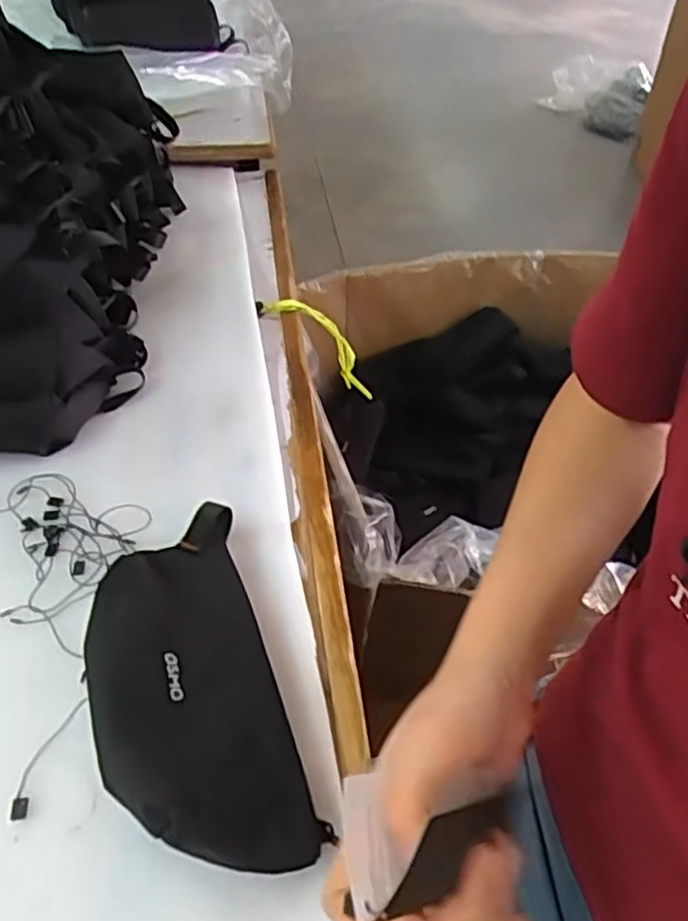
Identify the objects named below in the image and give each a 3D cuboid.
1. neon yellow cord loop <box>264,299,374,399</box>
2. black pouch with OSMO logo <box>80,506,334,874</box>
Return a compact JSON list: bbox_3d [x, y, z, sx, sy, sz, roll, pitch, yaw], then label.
[{"bbox_3d":[-0.017,-0.118,0.725,0.037,0.158,0.028,-35,45,14],"label":"neon yellow cord loop"},{"bbox_3d":[-0.085,0.113,0.382,0.094,0.044,0.212,-18,44,-13],"label":"black pouch with OSMO logo"}]

